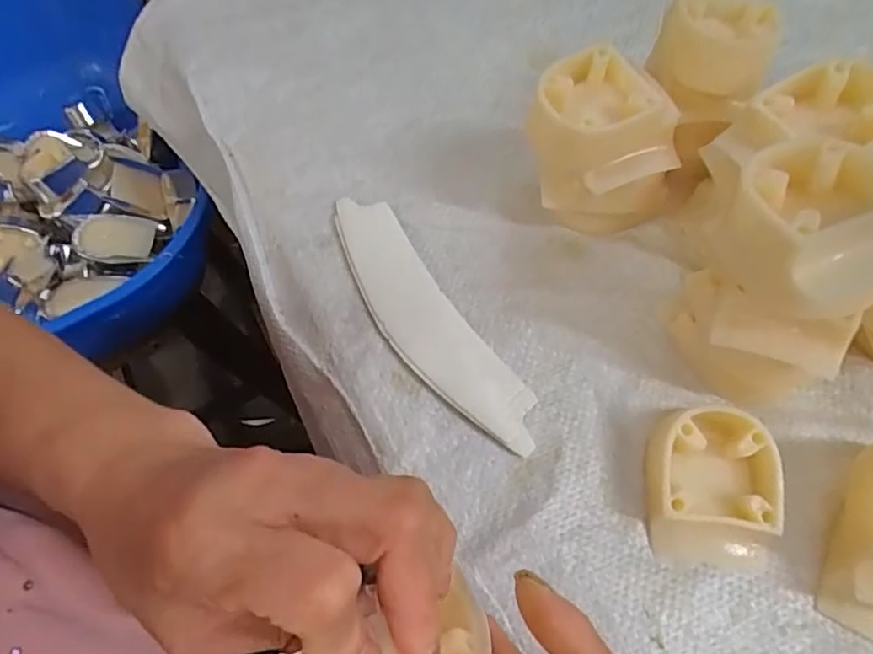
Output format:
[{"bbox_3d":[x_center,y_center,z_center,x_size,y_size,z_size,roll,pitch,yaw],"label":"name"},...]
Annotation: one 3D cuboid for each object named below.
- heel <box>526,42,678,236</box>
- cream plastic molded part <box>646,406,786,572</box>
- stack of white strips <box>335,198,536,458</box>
[{"bbox_3d":[0.082,-0.086,0.284,0.072,0.078,0.052,9,63,9],"label":"heel"},{"bbox_3d":[0.112,0.064,0.234,0.050,0.023,0.060,5,62,6],"label":"cream plastic molded part"},{"bbox_3d":[-0.007,-0.005,0.285,0.038,0.012,0.158,-31,64,-12],"label":"stack of white strips"}]

